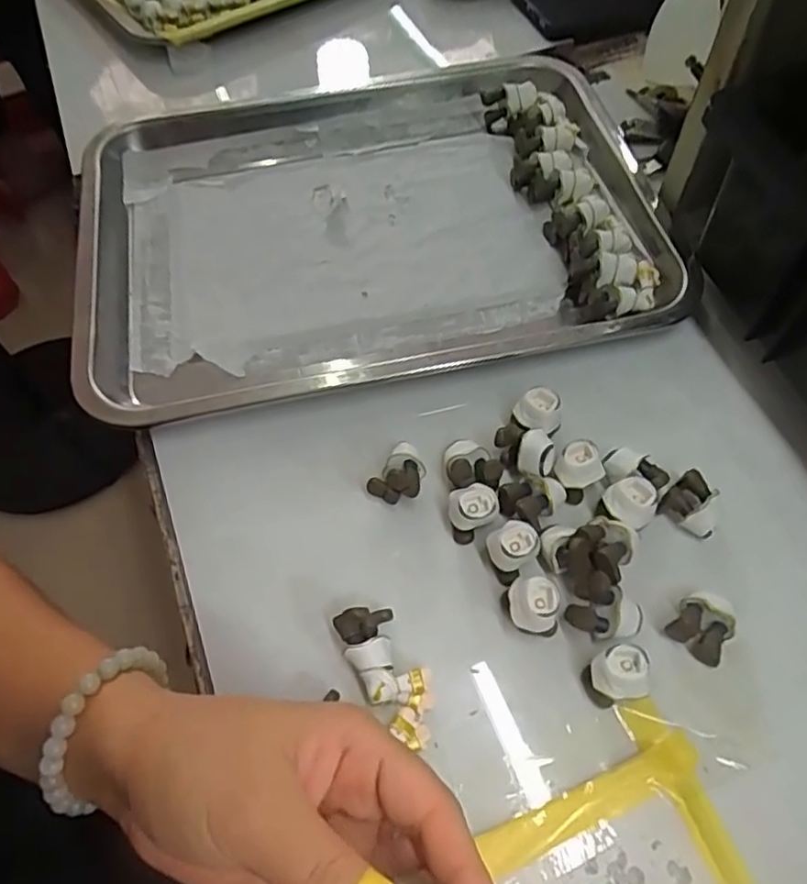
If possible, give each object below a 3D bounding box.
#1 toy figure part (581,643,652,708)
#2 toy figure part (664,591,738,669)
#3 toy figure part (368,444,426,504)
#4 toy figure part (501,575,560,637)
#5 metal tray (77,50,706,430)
[{"bbox_3d":[0.087,0.096,0.262,0.021,0.026,0.019,-13,60,-5],"label":"toy figure part"},{"bbox_3d":[0.128,0.078,0.274,0.024,0.016,0.024,31,66,18],"label":"toy figure part"},{"bbox_3d":[-0.003,0.014,0.312,0.025,0.023,0.028,10,61,8],"label":"toy figure part"},{"bbox_3d":[0.056,0.073,0.279,0.022,0.026,0.021,-3,60,1],"label":"toy figure part"},{"bbox_3d":[-0.025,-0.138,0.402,0.353,0.027,0.258,-11,60,-4],"label":"metal tray"}]

